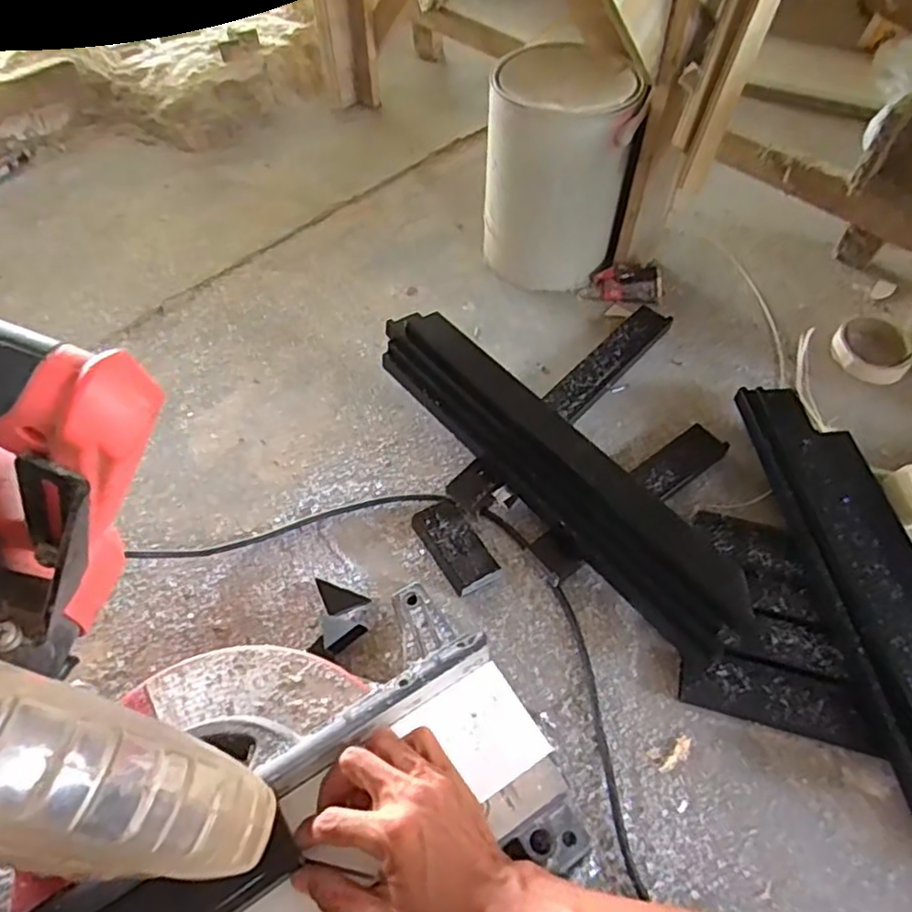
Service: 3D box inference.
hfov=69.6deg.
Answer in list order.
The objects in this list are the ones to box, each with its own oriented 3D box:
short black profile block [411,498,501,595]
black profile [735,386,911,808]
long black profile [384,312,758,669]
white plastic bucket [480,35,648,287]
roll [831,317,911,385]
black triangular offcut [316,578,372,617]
[{"bbox_3d":[0.000,0.086,0.654,0.052,0.021,0.093,-28,61,-20],"label":"short black profile block"},{"bbox_3d":[0.395,0.124,0.598,0.127,0.045,0.467,-3,56,-4],"label":"black profile"},{"bbox_3d":[0.091,0.005,0.650,0.074,0.059,0.460,-34,62,-23],"label":"long black profile"},{"bbox_3d":[0.117,-0.340,0.808,0.158,0.238,0.148,1,55,-1],"label":"white plastic bucket"},{"bbox_3d":[0.508,-0.126,0.803,0.092,0.028,0.089,1,55,-1],"label":"roll"},{"bbox_3d":[-0.110,0.137,0.613,0.051,0.013,0.026,22,63,2],"label":"black triangular offcut"}]

